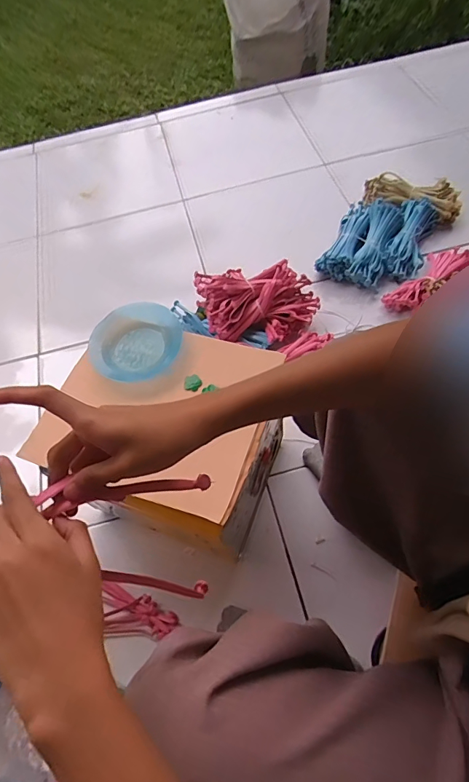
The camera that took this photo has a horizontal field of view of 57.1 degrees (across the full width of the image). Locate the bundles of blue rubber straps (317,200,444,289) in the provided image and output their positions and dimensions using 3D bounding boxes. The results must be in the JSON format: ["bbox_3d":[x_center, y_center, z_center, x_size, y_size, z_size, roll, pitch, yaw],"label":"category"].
[{"bbox_3d":[0.325,-0.340,0.959,0.200,0.067,0.244,23,65,18],"label":"bundles of blue rubber straps"}]

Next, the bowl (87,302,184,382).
[{"bbox_3d":[-0.141,-0.068,0.610,0.108,0.032,0.129,27,66,20],"label":"bowl"}]

